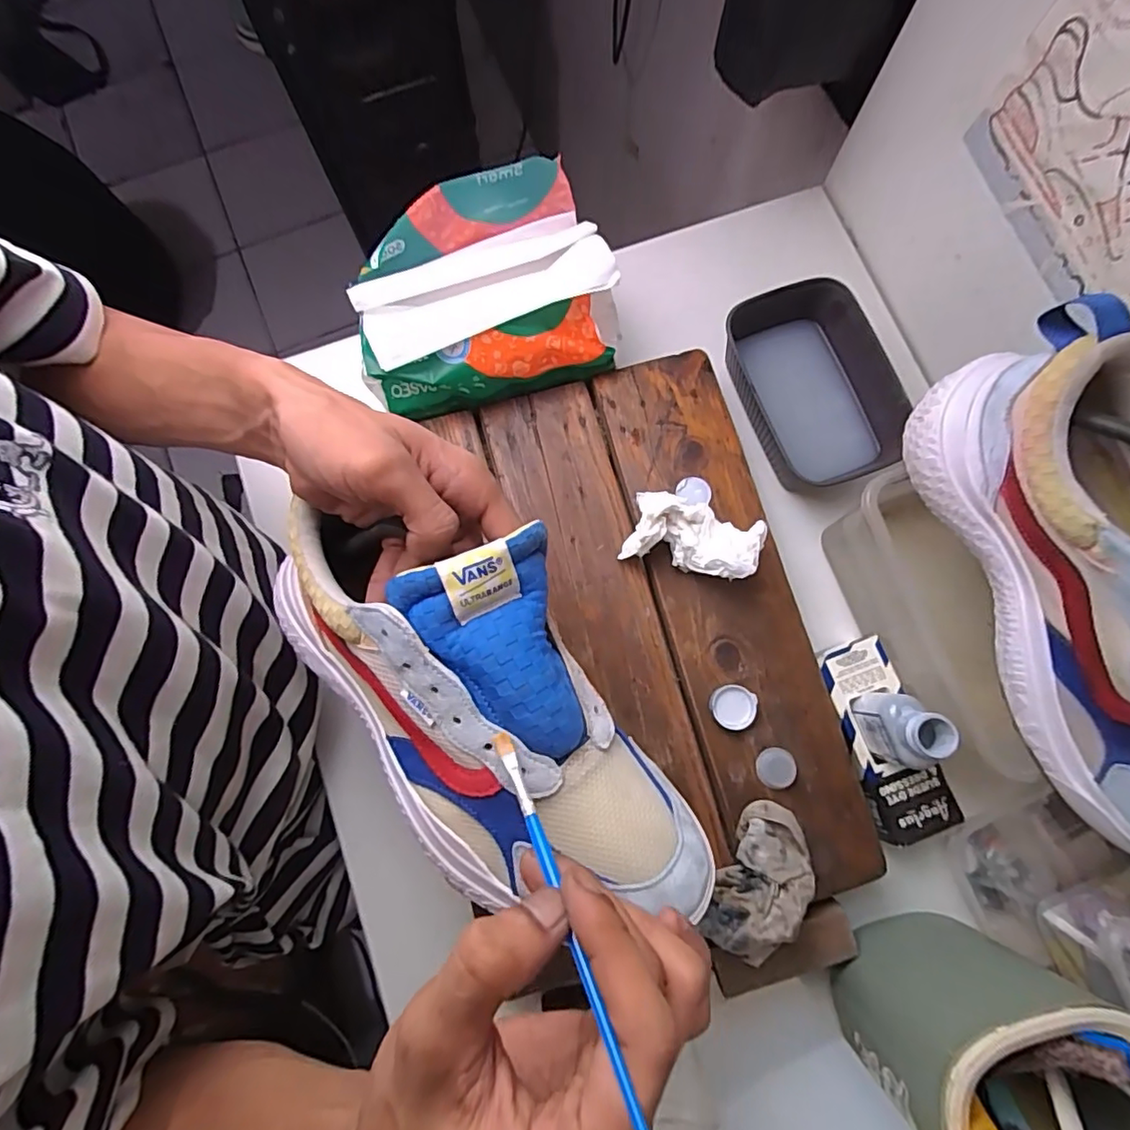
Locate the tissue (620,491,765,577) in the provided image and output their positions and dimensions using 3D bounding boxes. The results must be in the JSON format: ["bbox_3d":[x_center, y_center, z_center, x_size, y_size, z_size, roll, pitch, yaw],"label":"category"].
[{"bbox_3d":[0.092,-0.021,0.413,0.090,0.046,0.051,15,80,3],"label":"tissue"}]

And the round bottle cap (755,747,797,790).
[{"bbox_3d":[0.149,0.143,0.400,0.027,0.006,0.027,0,79,0],"label":"round bottle cap"}]

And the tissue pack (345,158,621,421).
[{"bbox_3d":[-0.062,-0.199,0.433,0.194,0.076,0.134,-20,80,-4],"label":"tissue pack"}]

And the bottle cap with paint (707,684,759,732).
[{"bbox_3d":[0.120,0.101,0.407,0.032,0.010,0.030,0,79,0],"label":"bottle cap with paint"}]

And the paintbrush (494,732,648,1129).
[{"bbox_3d":[0.001,0.119,0.187,0.006,0.004,0.165,-27,39,-5],"label":"paintbrush"}]

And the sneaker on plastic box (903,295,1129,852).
[{"bbox_3d":[0.295,0.012,0.292,0.090,0.118,0.292,-17,80,-3],"label":"sneaker on plastic box"}]

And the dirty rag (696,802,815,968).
[{"bbox_3d":[0.128,0.205,0.370,0.052,0.040,0.094,28,80,5],"label":"dirty rag"}]

